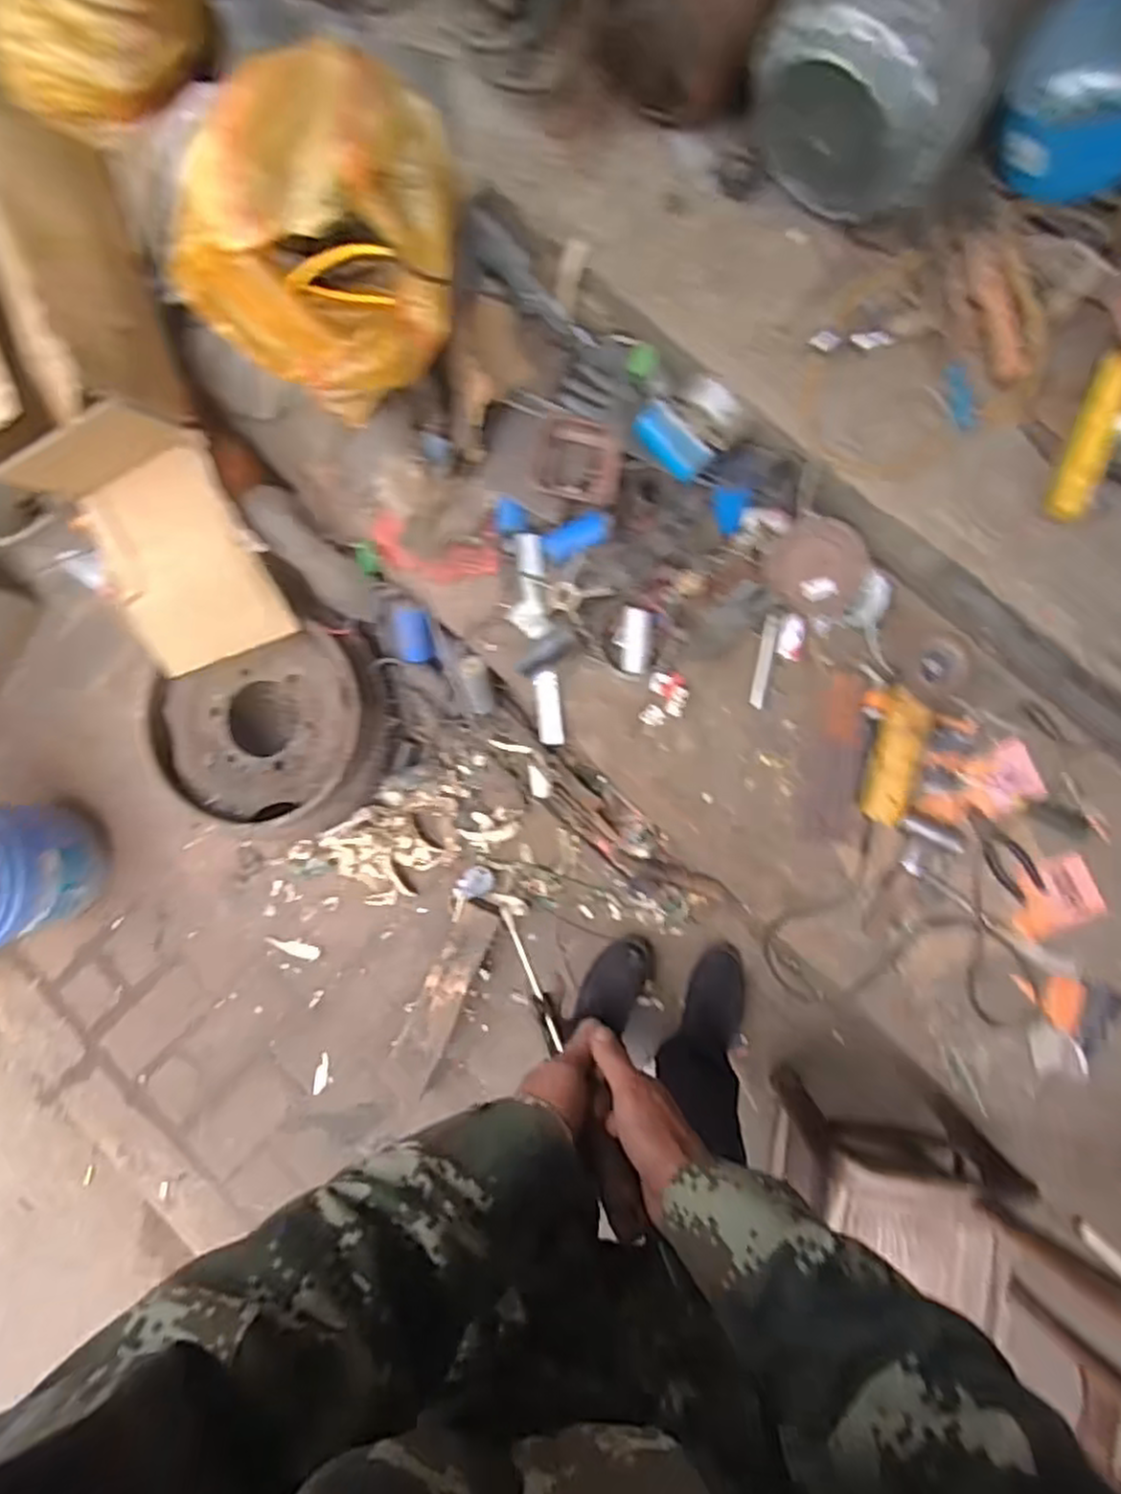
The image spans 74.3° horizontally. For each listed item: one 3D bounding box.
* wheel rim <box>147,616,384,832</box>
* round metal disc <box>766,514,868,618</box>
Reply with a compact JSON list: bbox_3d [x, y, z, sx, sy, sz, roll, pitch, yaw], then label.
[{"bbox_3d":[-0.515,-0.030,1.311,0.383,0.123,0.335,1,86,8],"label":"wheel rim"},{"bbox_3d":[0.382,-0.269,1.105,0.138,0.026,0.135,24,118,0],"label":"round metal disc"}]

